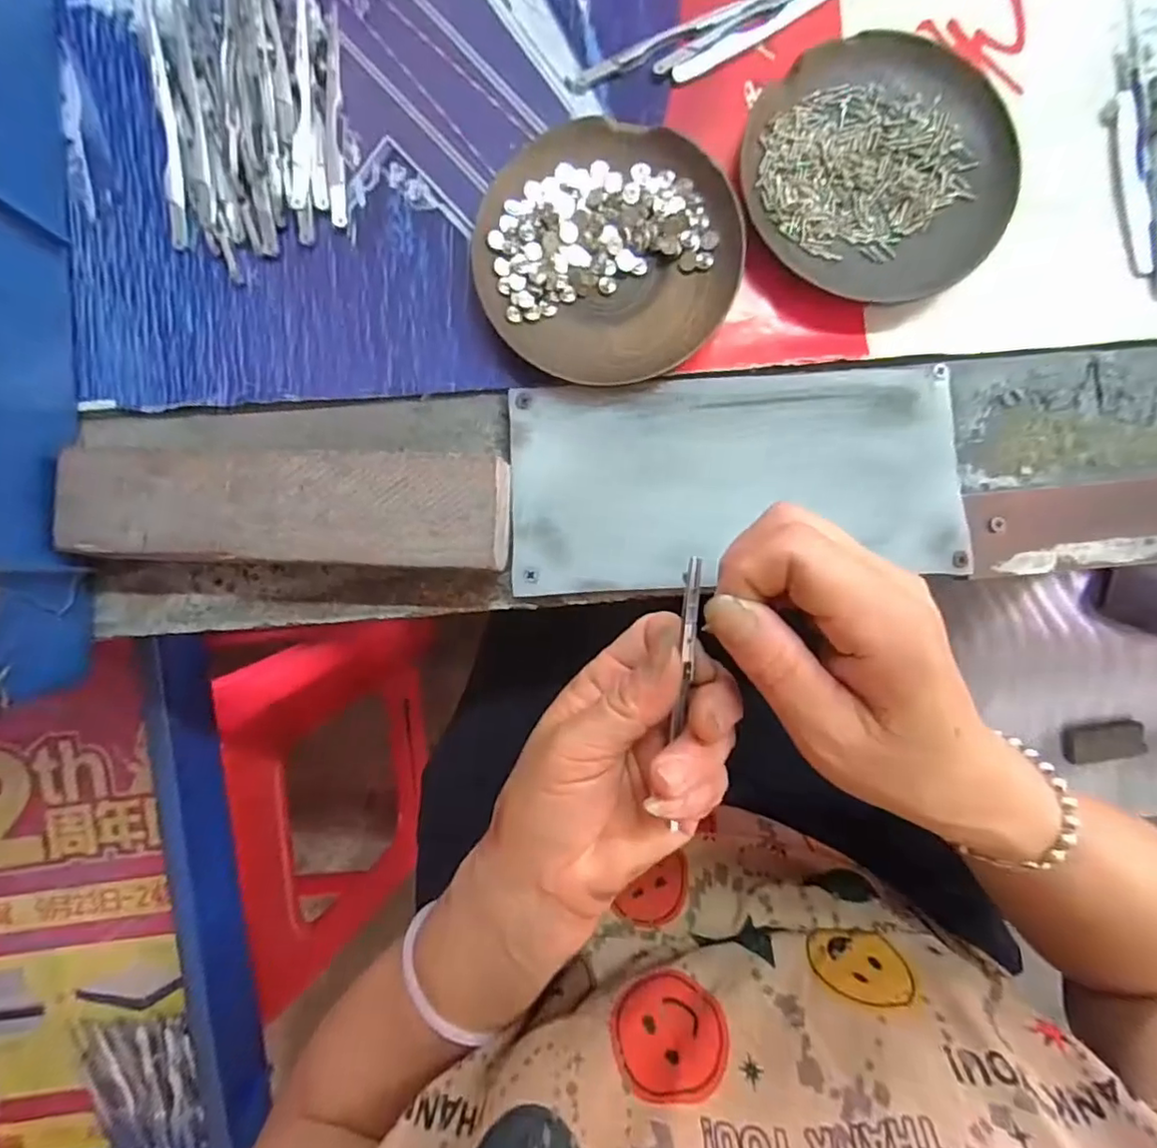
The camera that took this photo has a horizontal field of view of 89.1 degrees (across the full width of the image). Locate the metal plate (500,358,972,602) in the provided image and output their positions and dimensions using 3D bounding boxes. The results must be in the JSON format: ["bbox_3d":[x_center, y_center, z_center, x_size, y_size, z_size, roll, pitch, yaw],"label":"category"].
[{"bbox_3d":[0.069,-0.043,0.264,0.196,0.008,0.093,-3,89,1],"label":"metal plate"}]

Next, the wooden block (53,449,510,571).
[{"bbox_3d":[-0.124,-0.028,0.257,0.184,0.031,0.047,2,89,1],"label":"wooden block"}]

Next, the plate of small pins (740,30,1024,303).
[{"bbox_3d":[0.133,-0.181,0.262,0.114,0.015,0.113,0,89,1],"label":"plate of small pins"}]

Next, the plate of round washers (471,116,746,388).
[{"bbox_3d":[0.012,-0.143,0.264,0.111,0.014,0.114,0,89,1],"label":"plate of round washers"}]

